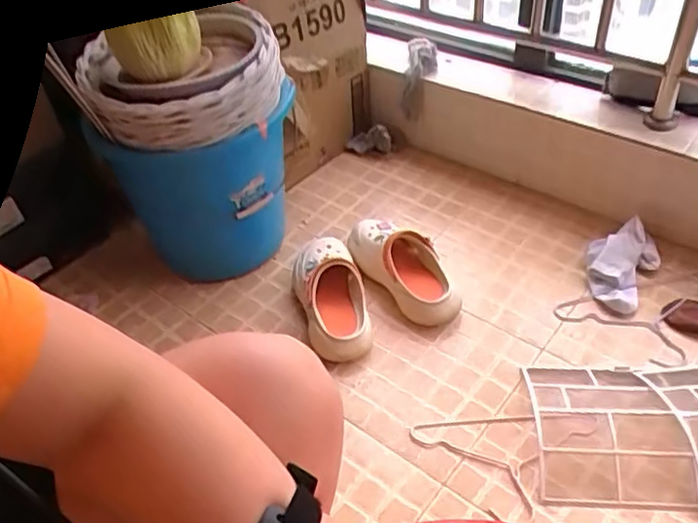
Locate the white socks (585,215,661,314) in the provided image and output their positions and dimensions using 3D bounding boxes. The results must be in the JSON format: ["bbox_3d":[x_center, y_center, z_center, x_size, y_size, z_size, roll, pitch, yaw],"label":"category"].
[{"bbox_3d":[0.489,0.006,1.160,0.117,0.074,0.177,15,47,21],"label":"white socks"}]

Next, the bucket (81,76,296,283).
[{"bbox_3d":[-0.248,-0.143,1.154,0.244,0.286,0.244,15,47,21],"label":"bucket"}]

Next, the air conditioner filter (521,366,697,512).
[{"bbox_3d":[0.526,0.240,0.936,0.492,0.055,0.229,-2,43,4],"label":"air conditioner filter"}]

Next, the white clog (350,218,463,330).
[{"bbox_3d":[0.104,0.011,1.157,0.093,0.087,0.243,-33,63,-26],"label":"white clog"}]

